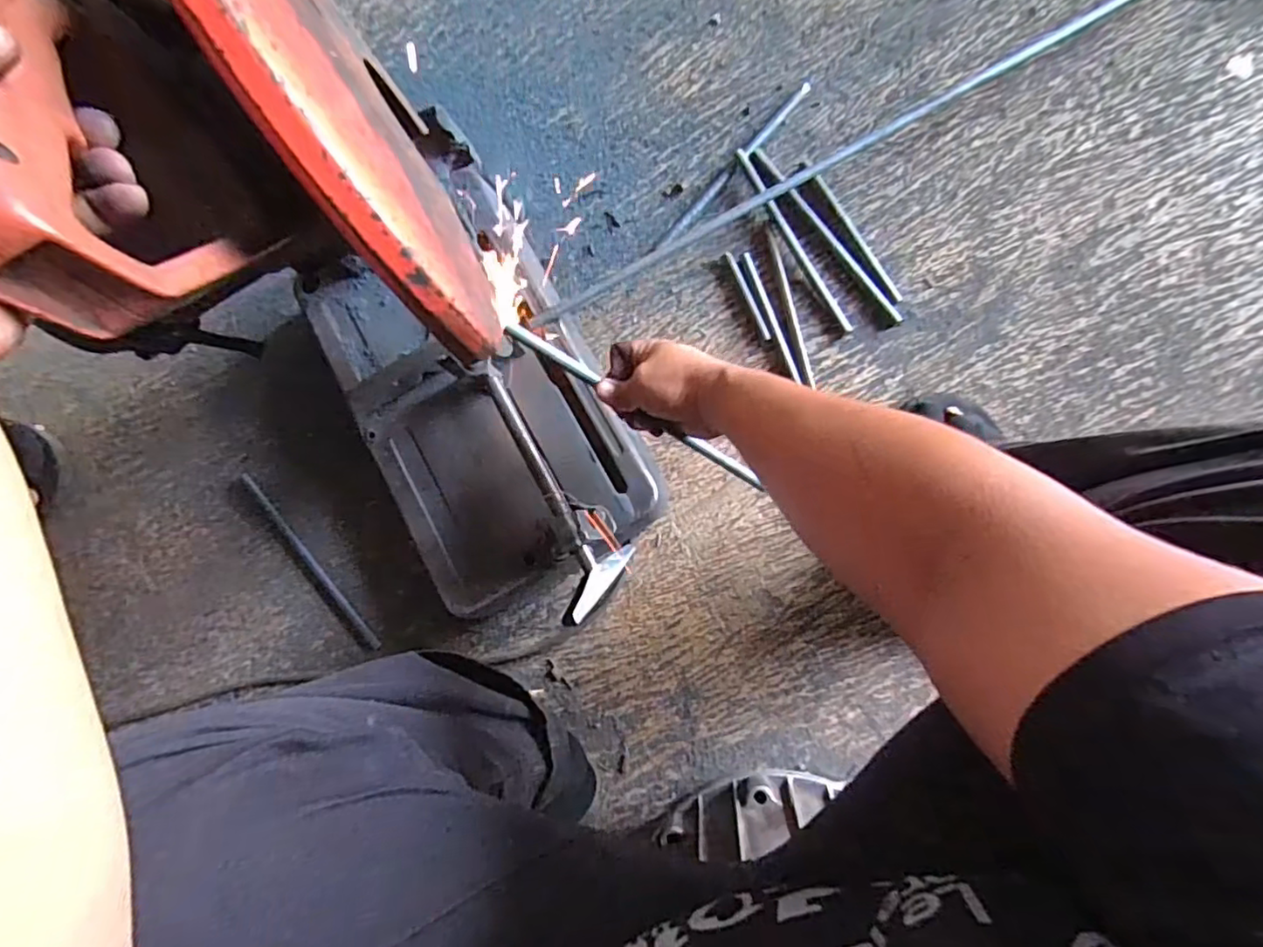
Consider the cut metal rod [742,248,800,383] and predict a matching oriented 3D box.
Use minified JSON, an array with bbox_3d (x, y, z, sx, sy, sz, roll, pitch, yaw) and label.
[{"bbox_3d":[0.153,-0.176,0.670,0.009,0.008,0.151,-20,82,5],"label":"cut metal rod"}]

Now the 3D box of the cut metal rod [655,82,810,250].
[{"bbox_3d":[0.119,-0.355,0.696,0.013,0.009,0.250,43,91,9],"label":"cut metal rod"}]

